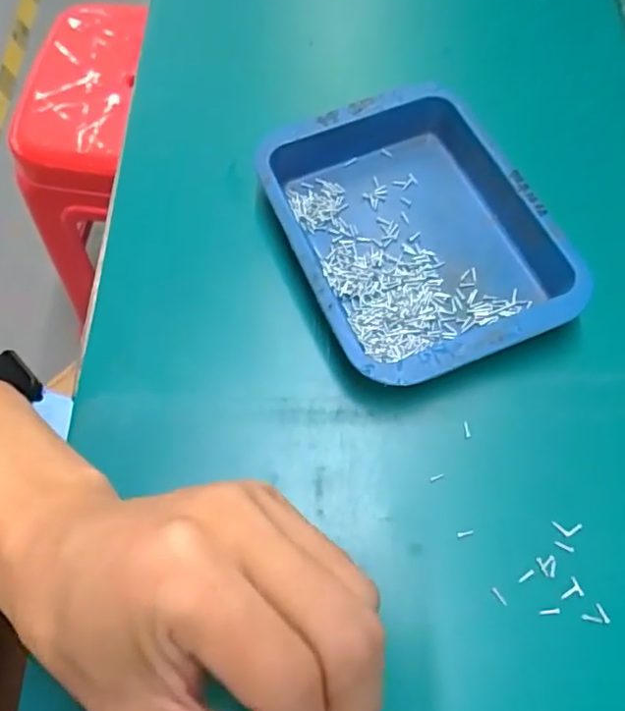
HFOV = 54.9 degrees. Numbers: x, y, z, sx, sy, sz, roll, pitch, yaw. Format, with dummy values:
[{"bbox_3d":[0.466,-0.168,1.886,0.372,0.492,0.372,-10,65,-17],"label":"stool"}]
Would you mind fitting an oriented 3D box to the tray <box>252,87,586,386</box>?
[{"bbox_3d":[0.055,-0.063,0.301,0.130,0.029,0.151,-19,67,-10],"label":"tray"}]

